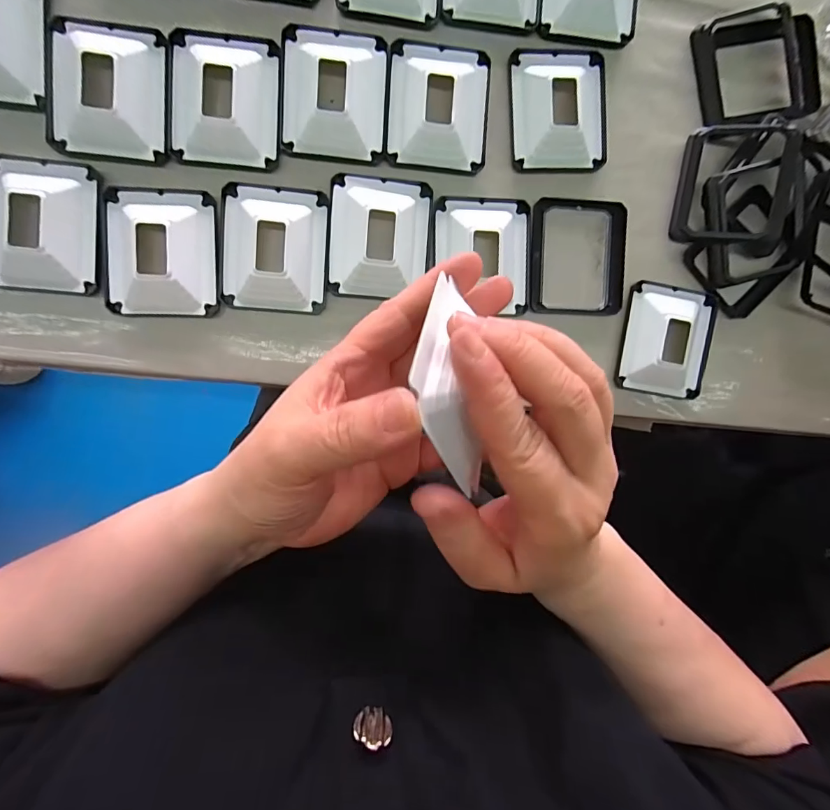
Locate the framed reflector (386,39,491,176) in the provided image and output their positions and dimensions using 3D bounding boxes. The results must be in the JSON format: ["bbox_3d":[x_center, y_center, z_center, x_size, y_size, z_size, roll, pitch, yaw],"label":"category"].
[{"bbox_3d":[0.017,-0.202,0.283,0.067,0.013,0.080,3,94,-6],"label":"framed reflector"}]

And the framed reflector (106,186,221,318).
[{"bbox_3d":[-0.162,-0.098,0.270,0.068,0.014,0.081,0,95,-6],"label":"framed reflector"}]

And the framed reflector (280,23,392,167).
[{"bbox_3d":[-0.052,-0.204,0.273,0.067,0.012,0.081,3,94,-6],"label":"framed reflector"}]

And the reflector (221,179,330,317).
[{"bbox_3d":[-0.092,-0.103,0.277,0.068,0.012,0.081,2,94,-6],"label":"reflector"}]

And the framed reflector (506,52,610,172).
[{"bbox_3d":[0.101,-0.206,0.292,0.068,0.012,0.080,-3,95,-6],"label":"framed reflector"}]

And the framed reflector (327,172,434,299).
[{"bbox_3d":[-0.023,-0.113,0.283,0.067,0.014,0.079,3,94,-6],"label":"framed reflector"}]

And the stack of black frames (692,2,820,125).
[{"bbox_3d":[0.247,-0.243,0.306,0.086,0.013,0.077,-12,96,-5],"label":"stack of black frames"}]

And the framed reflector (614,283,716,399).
[{"bbox_3d":[0.187,-0.047,0.311,0.067,0.015,0.079,7,94,-6],"label":"framed reflector"}]

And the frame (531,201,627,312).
[{"bbox_3d":[0.117,-0.107,0.304,0.067,0.006,0.081,1,94,-6],"label":"frame"}]

